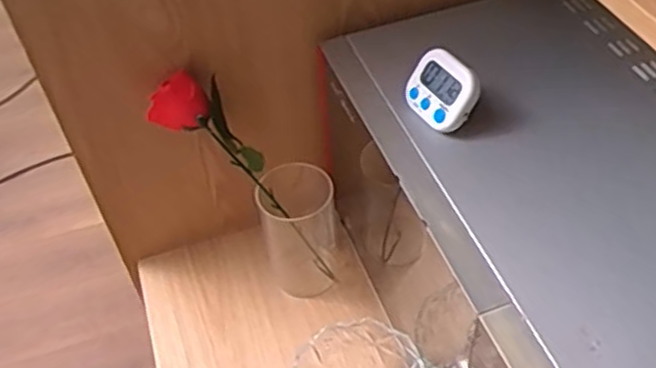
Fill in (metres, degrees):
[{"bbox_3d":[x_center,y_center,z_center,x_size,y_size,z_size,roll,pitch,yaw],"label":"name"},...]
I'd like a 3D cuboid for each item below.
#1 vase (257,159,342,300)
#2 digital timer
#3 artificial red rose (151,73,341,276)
[{"bbox_3d":[-0.029,0.049,0.807,0.091,0.150,0.093,-10,47,-5],"label":"vase"},{"bbox_3d":[0.099,-0.081,0.598,0.014,0.057,0.064,1,41,-51],"label":"digital timer"},{"bbox_3d":[-0.066,0.004,0.747,0.074,0.298,0.050,-15,41,29],"label":"artificial red rose"}]

